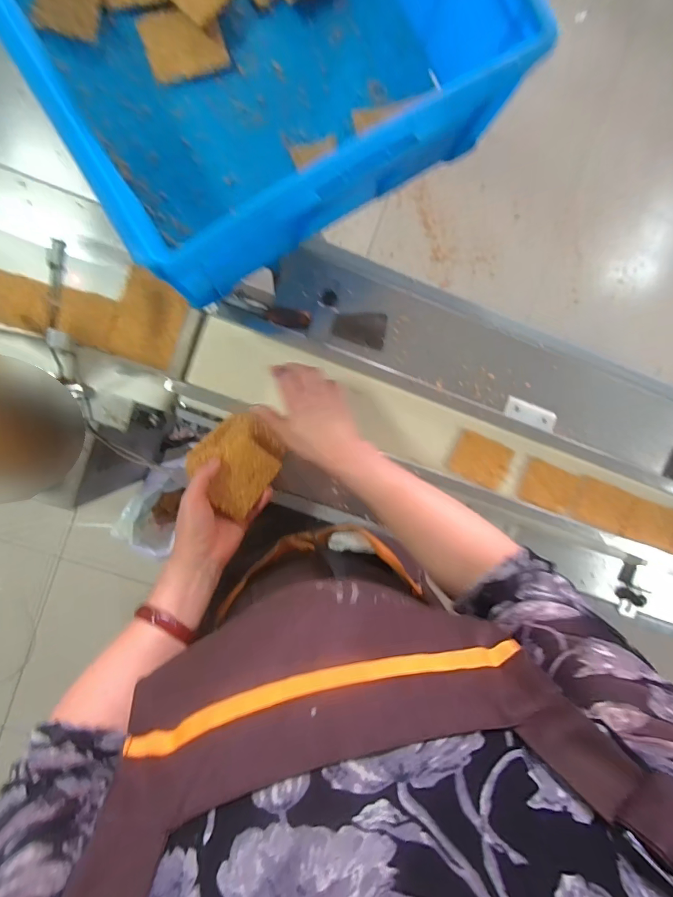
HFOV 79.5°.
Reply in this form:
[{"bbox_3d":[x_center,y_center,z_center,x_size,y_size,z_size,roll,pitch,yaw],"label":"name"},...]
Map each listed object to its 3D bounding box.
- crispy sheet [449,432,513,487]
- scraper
[{"bbox_3d":[0.228,0.019,0.635,0.093,0.004,0.067,24,101,-6],"label":"crispy sheet"},{"bbox_3d":[-0.040,-0.192,0.587,0.231,0.016,0.051,9,93,-6],"label":"scraper"}]

